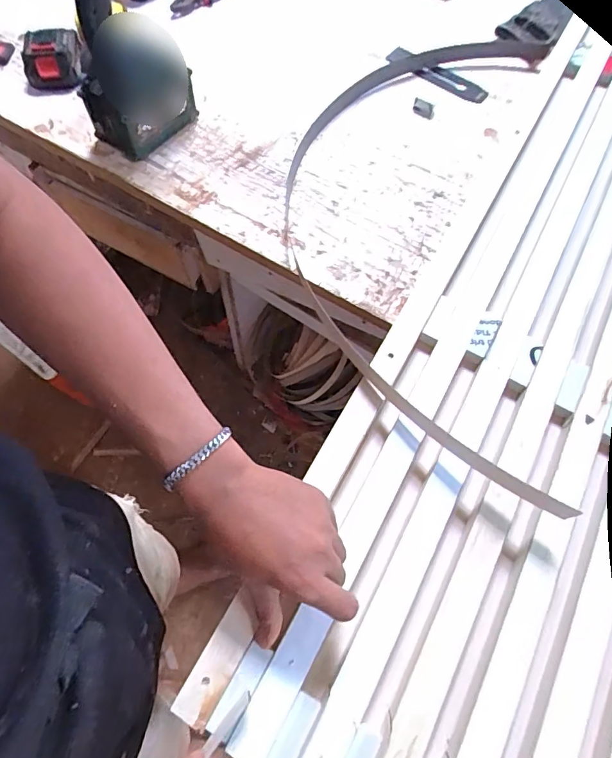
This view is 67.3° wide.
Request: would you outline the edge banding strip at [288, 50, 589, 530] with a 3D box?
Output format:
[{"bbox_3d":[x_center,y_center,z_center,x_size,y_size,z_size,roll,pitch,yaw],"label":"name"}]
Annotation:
[{"bbox_3d":[0.140,-0.228,0.608,0.331,0.093,0.748,9,60,12],"label":"edge banding strip"}]

